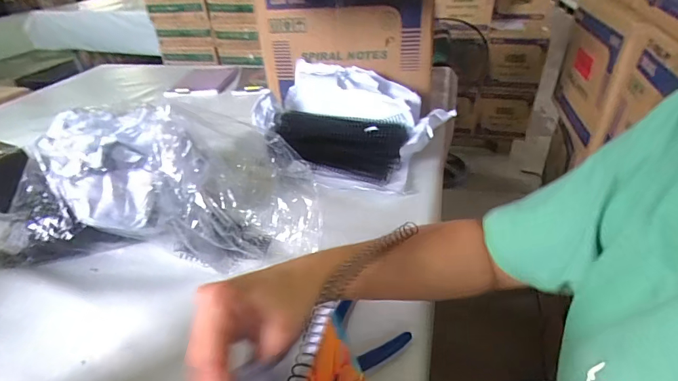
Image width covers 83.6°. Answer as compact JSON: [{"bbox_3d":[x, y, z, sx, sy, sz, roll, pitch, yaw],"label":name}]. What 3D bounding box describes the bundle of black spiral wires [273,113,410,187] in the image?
[{"bbox_3d":[-0.004,-0.090,0.689,0.242,0.059,0.147,9,37,19],"label":"bundle of black spiral wires"}]

